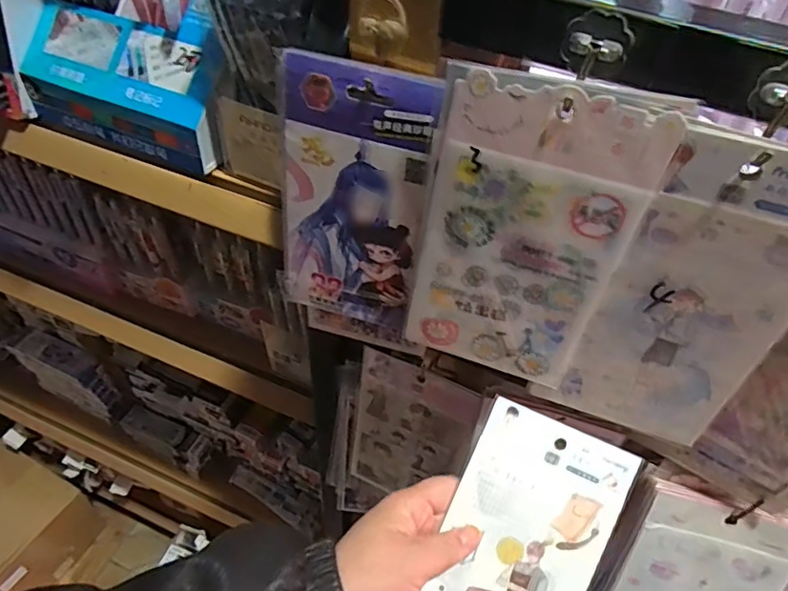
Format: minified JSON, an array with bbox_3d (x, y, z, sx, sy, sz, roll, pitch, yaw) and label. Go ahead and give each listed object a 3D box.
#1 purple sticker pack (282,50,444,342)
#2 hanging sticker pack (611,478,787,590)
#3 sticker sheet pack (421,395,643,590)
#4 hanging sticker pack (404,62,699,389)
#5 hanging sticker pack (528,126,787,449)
[{"bbox_3d":[-0.025,-0.042,0.320,0.084,0.186,0.014,15,43,7],"label":"purple sticker pack"},{"bbox_3d":[0.223,0.215,0.399,0.104,0.171,0.010,15,29,11],"label":"hanging sticker pack"},{"bbox_3d":[0.078,0.173,0.351,0.099,0.004,0.186,23,89,7],"label":"sticker sheet pack"},{"bbox_3d":[0.066,-0.023,0.285,0.100,0.177,0.005,16,42,9],"label":"hanging sticker pack"},{"bbox_3d":[0.151,0.011,0.276,0.089,0.186,0.004,22,44,10],"label":"hanging sticker pack"}]

